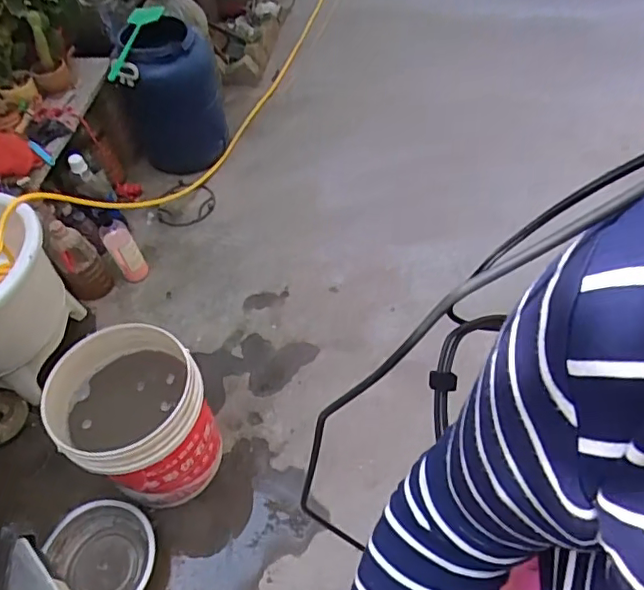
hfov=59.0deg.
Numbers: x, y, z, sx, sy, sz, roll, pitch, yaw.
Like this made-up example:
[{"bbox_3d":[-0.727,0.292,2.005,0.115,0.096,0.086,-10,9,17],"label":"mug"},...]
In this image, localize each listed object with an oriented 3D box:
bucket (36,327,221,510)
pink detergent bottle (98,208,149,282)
[{"bbox_3d":[-0.409,0.284,1.295,0.290,0.331,0.285,-2,53,3],"label":"bucket"},{"bbox_3d":[-0.623,-0.152,1.778,0.091,0.248,0.081,-31,55,-18],"label":"pink detergent bottle"}]

